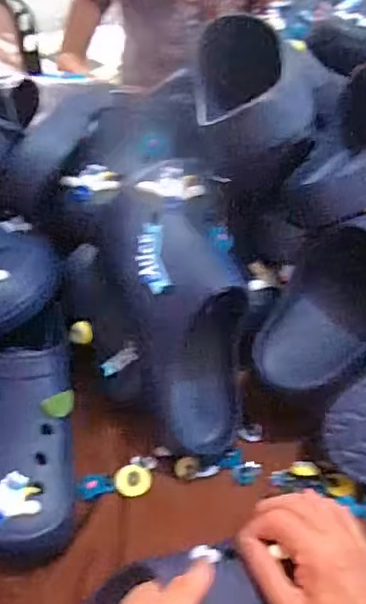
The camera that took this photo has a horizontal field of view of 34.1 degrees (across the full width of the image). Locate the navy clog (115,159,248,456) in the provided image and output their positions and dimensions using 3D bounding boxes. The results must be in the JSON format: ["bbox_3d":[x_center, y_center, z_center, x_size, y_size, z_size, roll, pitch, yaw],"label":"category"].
[{"bbox_3d":[-0.002,0.004,0.569,0.121,0.277,0.086,-10,-4,-6],"label":"navy clog"}]

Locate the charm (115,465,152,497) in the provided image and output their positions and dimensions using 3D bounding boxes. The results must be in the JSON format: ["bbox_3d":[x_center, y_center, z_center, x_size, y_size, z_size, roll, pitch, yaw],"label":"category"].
[{"bbox_3d":[-0.046,0.167,0.555,0.032,0.009,0.031,-3,40,2],"label":"charm"}]

